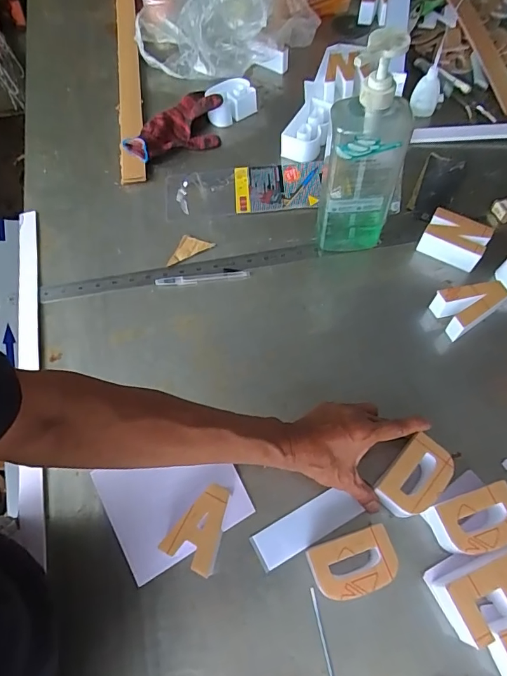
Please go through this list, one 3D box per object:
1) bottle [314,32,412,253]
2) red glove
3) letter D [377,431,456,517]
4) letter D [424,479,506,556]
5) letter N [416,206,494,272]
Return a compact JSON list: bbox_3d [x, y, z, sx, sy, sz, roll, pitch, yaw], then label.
[{"bbox_3d":[0.135,-0.213,0.534,0.095,0.284,0.069,15,65,9],"label":"bottle"},{"bbox_3d":[-0.130,-0.357,0.749,0.177,0.043,0.101,-37,68,-15],"label":"red glove"},{"bbox_3d":[0.176,0.156,0.481,0.051,0.038,0.089,41,72,19],"label":"letter D"},{"bbox_3d":[0.236,0.195,0.463,0.083,0.050,0.053,-18,64,-7],"label":"letter D"},{"bbox_3d":[0.288,-0.140,0.624,0.083,0.048,0.052,24,67,13],"label":"letter N"}]

